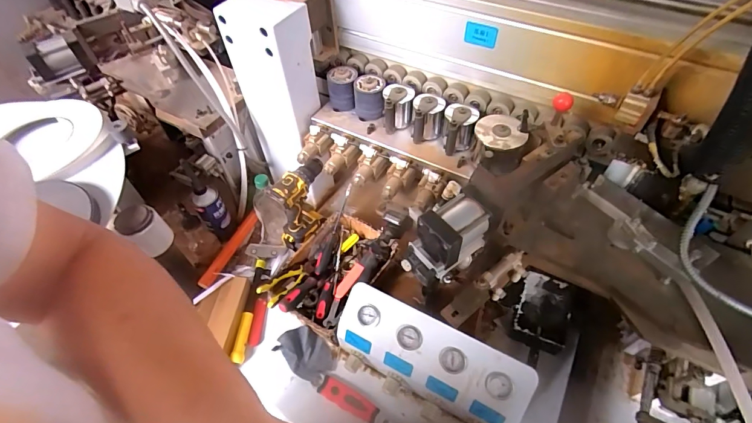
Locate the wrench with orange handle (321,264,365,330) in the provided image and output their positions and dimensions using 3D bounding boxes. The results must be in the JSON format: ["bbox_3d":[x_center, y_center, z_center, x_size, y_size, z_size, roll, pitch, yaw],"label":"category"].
[{"bbox_3d":[-0.077,0.194,0.894,0.040,0.031,0.171,15,55,13],"label":"wrench with orange handle"}]

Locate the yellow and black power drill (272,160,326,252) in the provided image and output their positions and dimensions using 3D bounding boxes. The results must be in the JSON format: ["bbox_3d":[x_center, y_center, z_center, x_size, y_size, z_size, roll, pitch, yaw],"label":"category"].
[{"bbox_3d":[-0.183,-0.023,0.943,0.082,0.196,0.140,16,55,14],"label":"yellow and black power drill"}]

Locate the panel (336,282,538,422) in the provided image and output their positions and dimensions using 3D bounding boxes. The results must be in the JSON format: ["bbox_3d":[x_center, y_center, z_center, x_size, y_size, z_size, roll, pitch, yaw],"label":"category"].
[{"bbox_3d":[0.100,0.288,0.751,0.366,0.149,0.105,23,57,19],"label":"panel"}]

